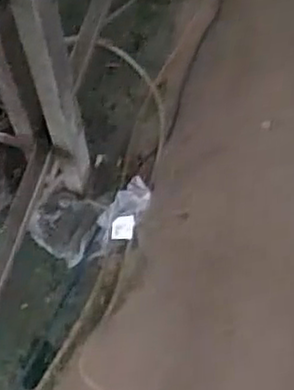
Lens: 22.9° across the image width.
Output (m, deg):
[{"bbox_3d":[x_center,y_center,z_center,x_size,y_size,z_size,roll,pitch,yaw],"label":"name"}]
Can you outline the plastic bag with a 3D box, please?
[{"bbox_3d":[-0.104,0.042,1.381,0.235,0.048,0.153,-20,68,-6],"label":"plastic bag"}]

